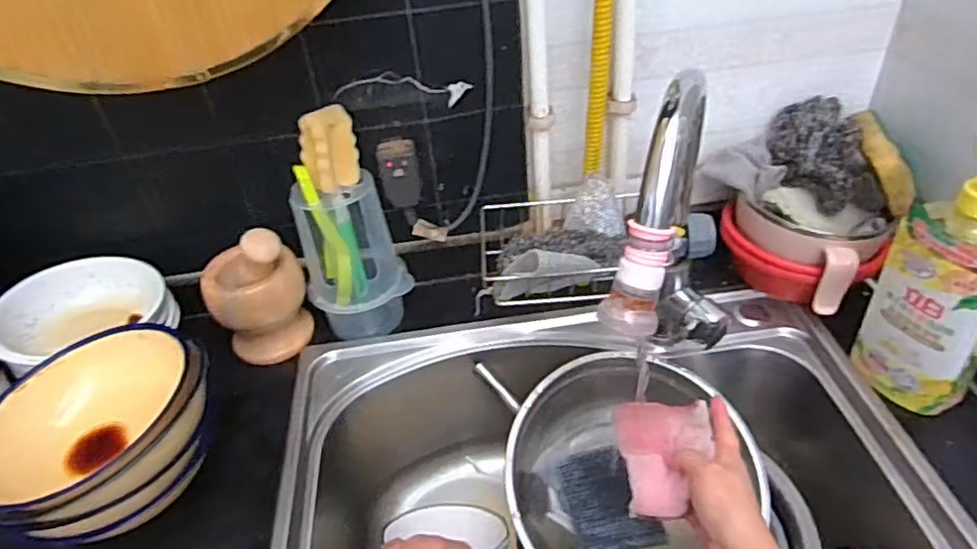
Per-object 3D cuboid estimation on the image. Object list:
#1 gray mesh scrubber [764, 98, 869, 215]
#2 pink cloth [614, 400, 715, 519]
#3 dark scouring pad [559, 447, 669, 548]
[{"bbox_3d":[0.363,-0.137,0.720,0.103,0.099,0.065,24,48,31],"label":"gray mesh scrubber"},{"bbox_3d":[0.152,0.157,0.556,0.077,0.035,0.096,-1,40,7],"label":"pink cloth"},{"bbox_3d":[0.122,0.226,0.651,0.080,0.017,0.110,-9,40,-3],"label":"dark scouring pad"}]

